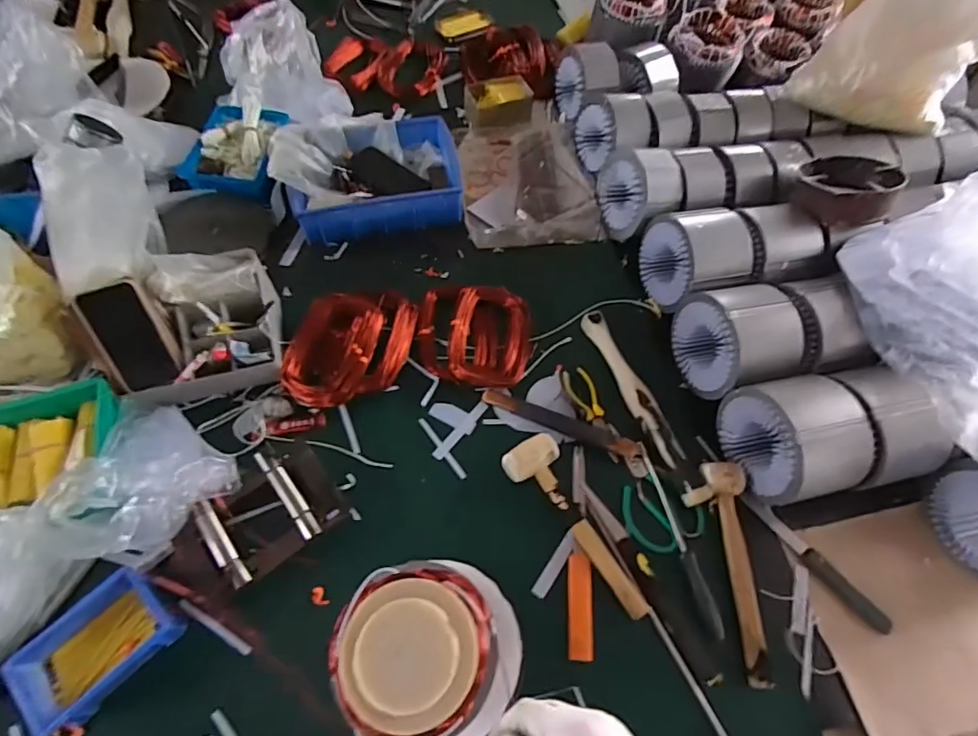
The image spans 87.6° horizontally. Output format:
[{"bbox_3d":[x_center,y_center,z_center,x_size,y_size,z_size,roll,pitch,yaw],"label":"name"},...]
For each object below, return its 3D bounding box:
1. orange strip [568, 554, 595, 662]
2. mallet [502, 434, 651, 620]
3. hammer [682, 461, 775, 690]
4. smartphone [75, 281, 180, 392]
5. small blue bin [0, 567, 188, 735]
[{"bbox_3d":[0.112,0.289,0.621,0.030,0.006,0.116,0,57,7],"label":"orange strip"},{"bbox_3d":[0.105,0.208,0.660,0.077,0.049,0.248,-23,66,-14],"label":"mallet"},{"bbox_3d":[0.297,0.247,0.644,0.078,0.023,0.258,6,63,1],"label":"hammer"},{"bbox_3d":[-0.468,-0.036,0.665,0.071,0.149,0.013,-17,37,-12],"label":"smartphone"},{"bbox_3d":[-0.442,0.314,0.576,0.102,0.048,0.149,38,67,16],"label":"small blue bin"}]

